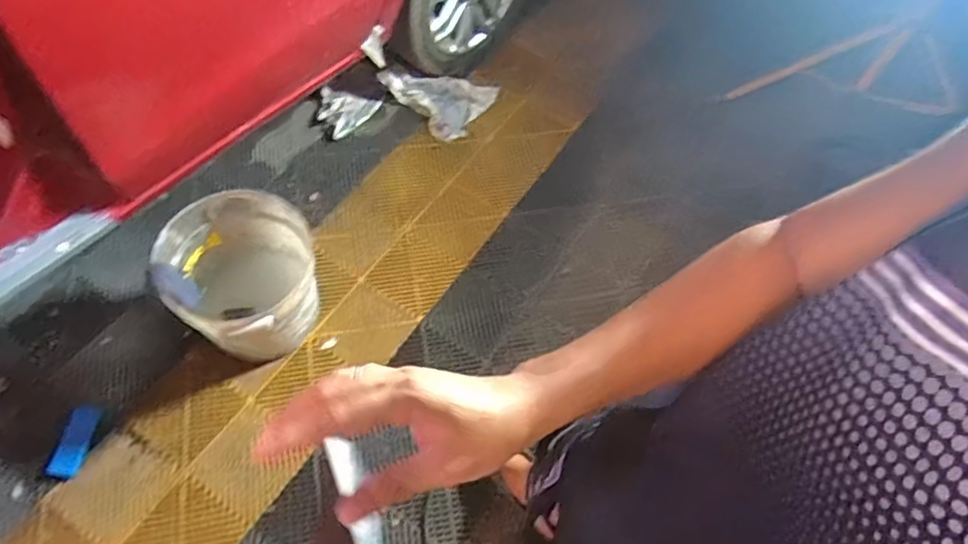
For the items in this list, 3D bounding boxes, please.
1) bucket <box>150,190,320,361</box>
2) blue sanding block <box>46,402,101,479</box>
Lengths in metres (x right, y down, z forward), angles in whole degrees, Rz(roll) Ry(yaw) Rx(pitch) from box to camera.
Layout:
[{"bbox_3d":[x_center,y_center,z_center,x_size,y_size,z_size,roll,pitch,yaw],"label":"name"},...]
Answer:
[{"bbox_3d":[-0.542,0.028,1.390,0.285,0.316,0.308,2,62,-3],"label":"bucket"},{"bbox_3d":[-0.887,0.367,1.315,0.063,0.031,0.153,11,61,2],"label":"blue sanding block"}]

